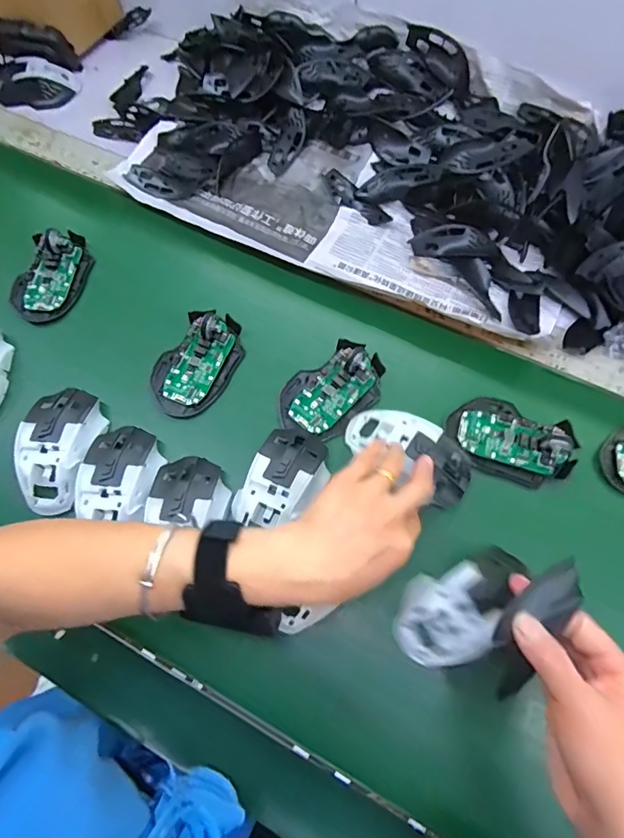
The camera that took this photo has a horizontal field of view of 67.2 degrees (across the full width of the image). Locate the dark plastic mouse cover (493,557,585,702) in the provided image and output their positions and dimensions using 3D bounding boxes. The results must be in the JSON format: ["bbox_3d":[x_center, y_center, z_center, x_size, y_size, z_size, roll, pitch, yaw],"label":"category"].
[{"bbox_3d":[0.144,0.135,0.309,0.033,0.015,0.098,31,90,13],"label":"dark plastic mouse cover"}]

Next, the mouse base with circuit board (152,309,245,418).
[{"bbox_3d":[-0.115,-0.058,0.470,0.071,0.021,0.113,30,70,13],"label":"mouse base with circuit board"}]

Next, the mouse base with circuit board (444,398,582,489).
[{"bbox_3d":[0.186,0.020,0.440,0.113,0.034,0.072,27,70,12],"label":"mouse base with circuit board"}]

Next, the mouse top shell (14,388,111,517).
[{"bbox_3d":[-0.228,0.027,0.432,0.064,0.036,0.114,-7,67,-2],"label":"mouse top shell"}]

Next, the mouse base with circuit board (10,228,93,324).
[{"bbox_3d":[-0.285,-0.161,0.518,0.066,0.031,0.112,15,68,7],"label":"mouse base with circuit board"}]

